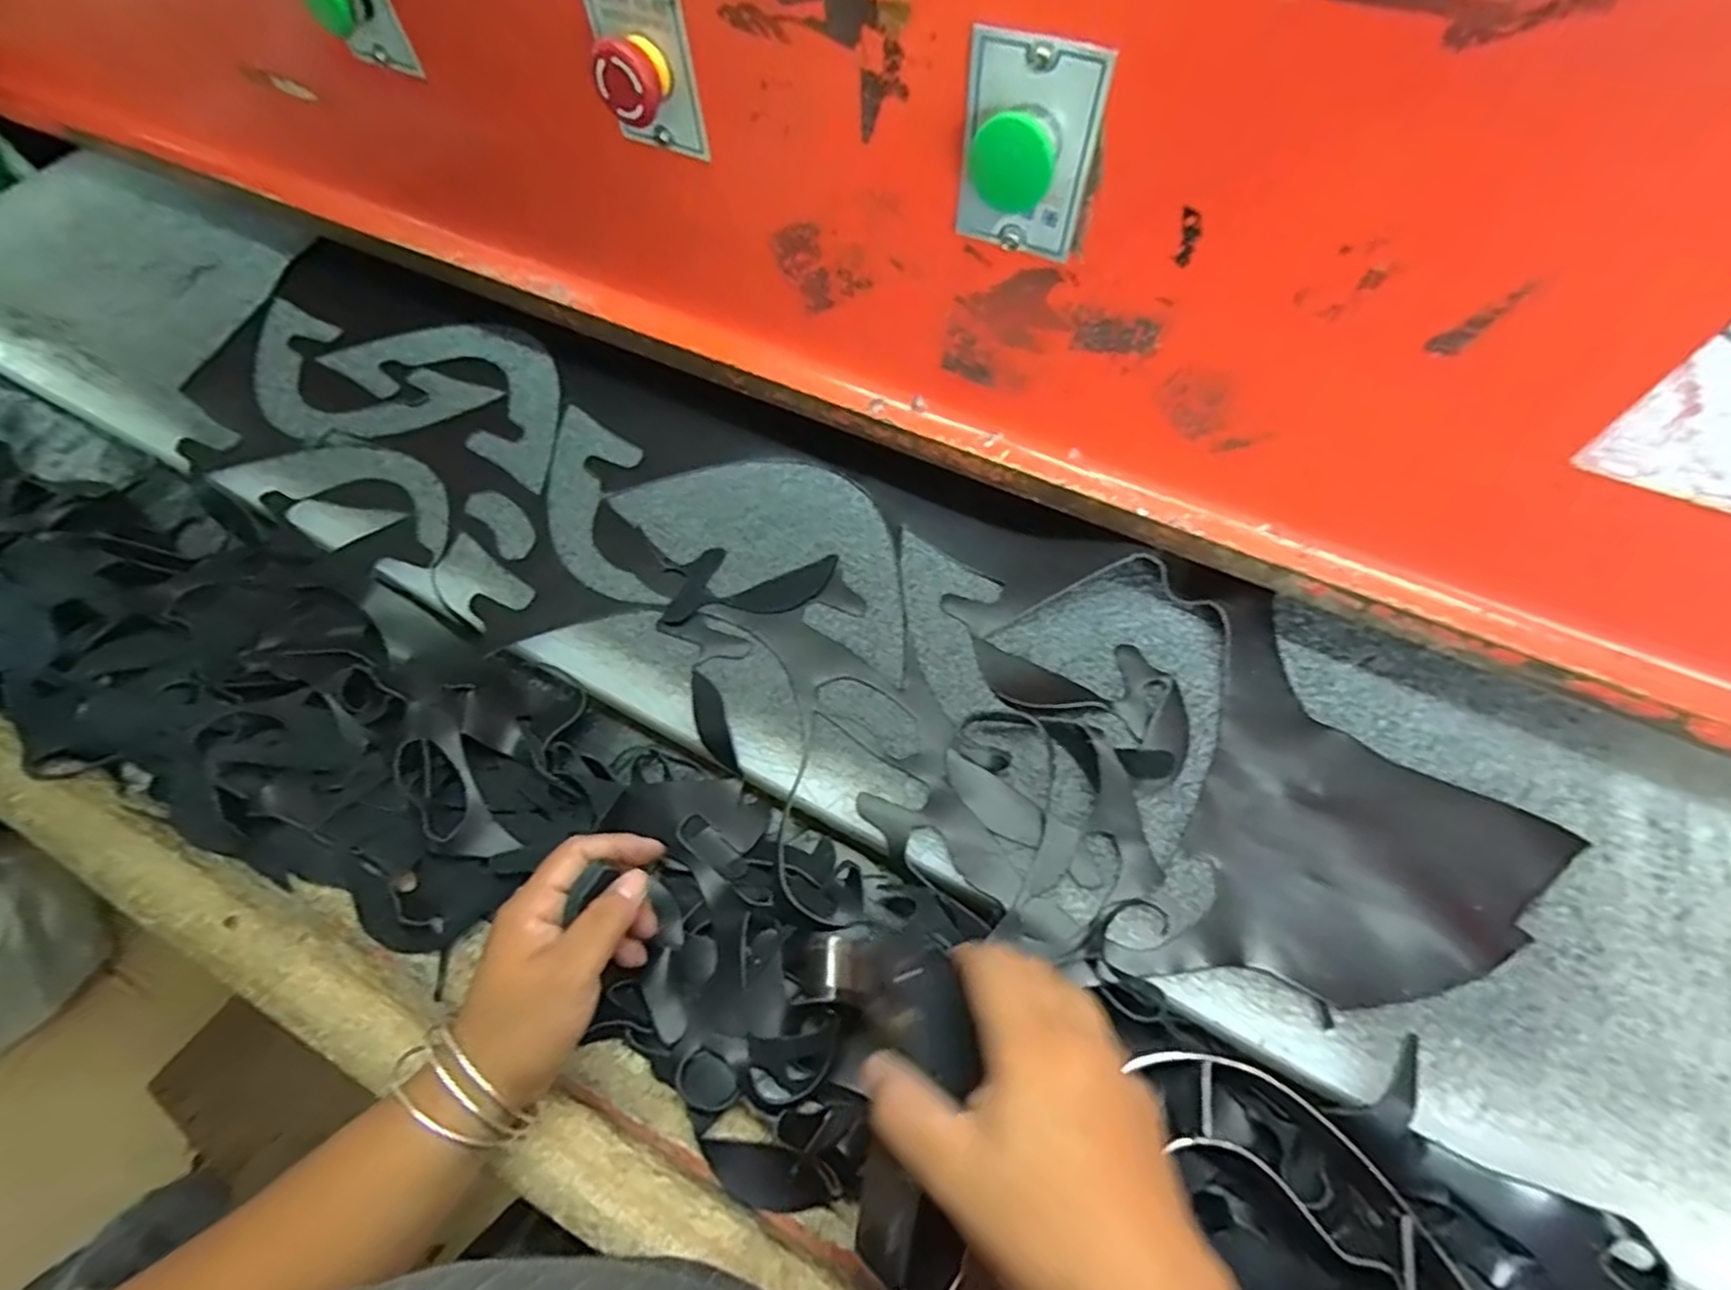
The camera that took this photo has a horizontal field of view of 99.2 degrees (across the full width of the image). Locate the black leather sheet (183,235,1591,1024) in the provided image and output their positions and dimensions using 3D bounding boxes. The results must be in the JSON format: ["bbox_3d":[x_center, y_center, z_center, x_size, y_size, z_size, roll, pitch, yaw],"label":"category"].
[{"bbox_3d":[-0.072,-0.062,0.511,0.987,0.025,0.269,25,68,13],"label":"black leather sheet"}]

